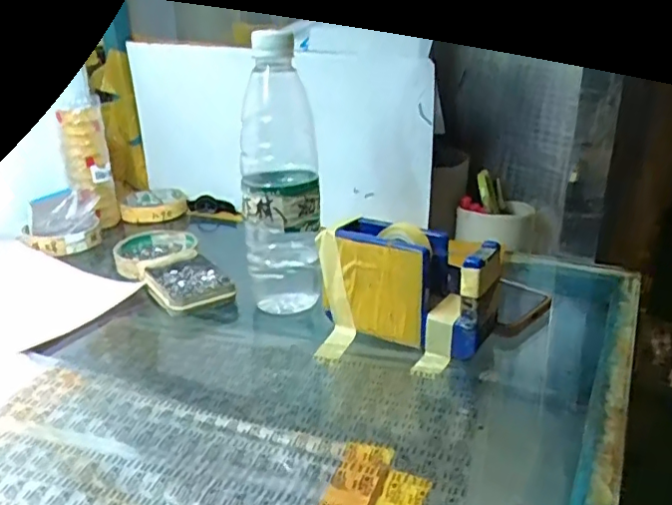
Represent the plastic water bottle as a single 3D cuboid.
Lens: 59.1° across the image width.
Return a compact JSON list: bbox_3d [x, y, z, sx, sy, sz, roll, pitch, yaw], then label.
[{"bbox_3d":[-0.046,-0.061,0.492,0.063,0.211,0.063,-4,22,-7],"label":"plastic water bottle"}]

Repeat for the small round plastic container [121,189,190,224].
[{"bbox_3d":[-0.244,-0.065,0.797,0.083,0.020,0.099,-9,24,-14],"label":"small round plastic container"}]

